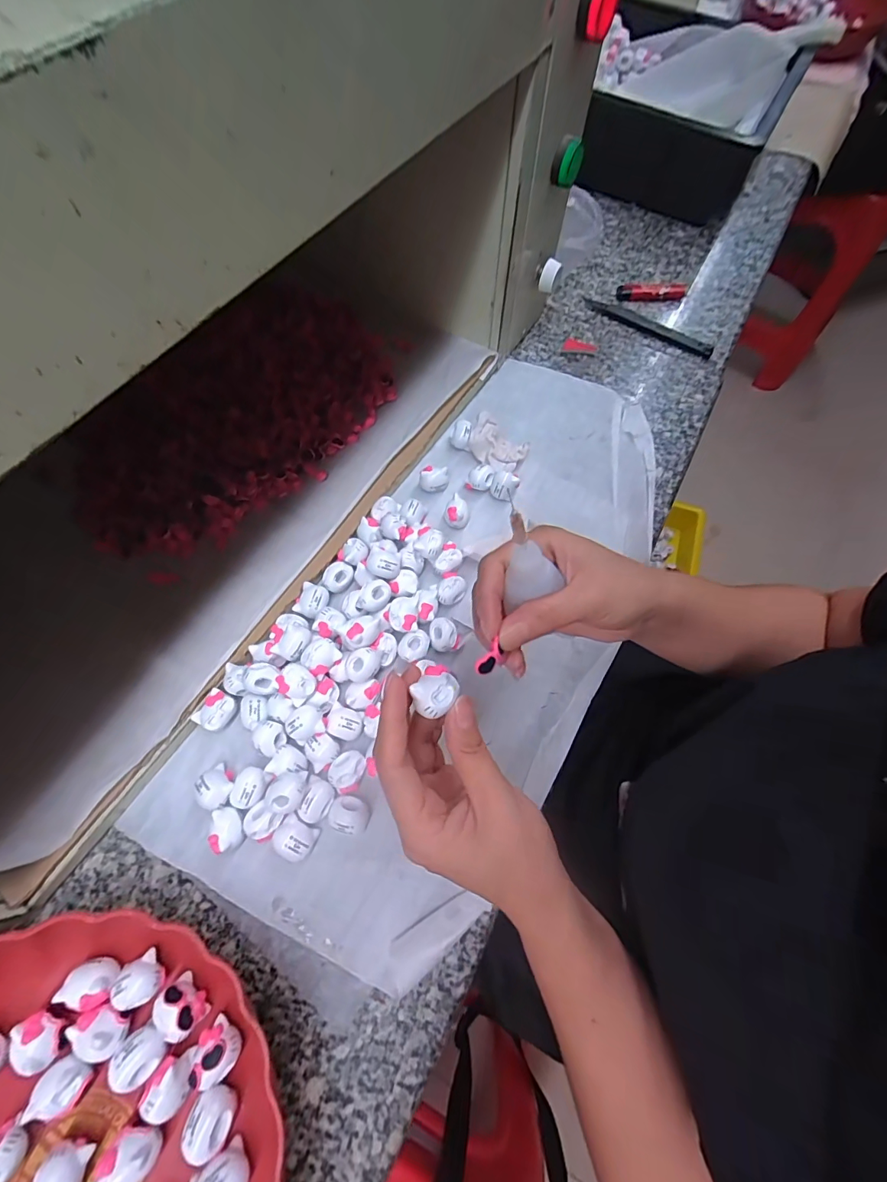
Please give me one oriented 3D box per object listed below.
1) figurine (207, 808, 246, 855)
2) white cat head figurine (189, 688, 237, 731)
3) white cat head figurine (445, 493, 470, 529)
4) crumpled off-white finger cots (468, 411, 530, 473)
[{"bbox_3d":[-0.136,0.151,0.275,0.018,0.018,0.025,-22,70,-7],"label":"figurine"},{"bbox_3d":[-0.158,0.085,0.305,0.022,0.018,0.025,26,72,11],"label":"white cat head figurine"},{"bbox_3d":[0.011,-0.067,0.374,0.020,0.025,0.024,-3,68,-2],"label":"white cat head figurine"},{"bbox_3d":[0.046,-0.130,0.390,0.052,0.025,0.038,36,71,12],"label":"crumpled off-white finger cots"}]

